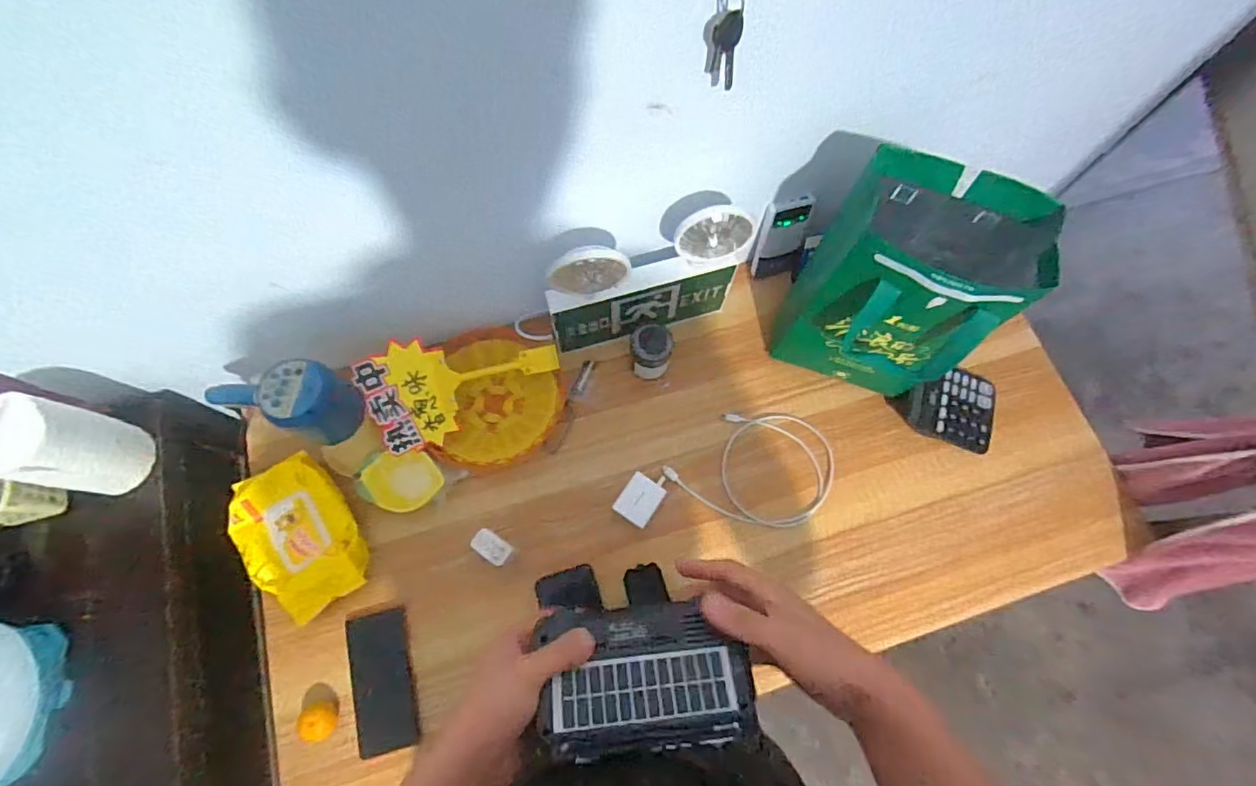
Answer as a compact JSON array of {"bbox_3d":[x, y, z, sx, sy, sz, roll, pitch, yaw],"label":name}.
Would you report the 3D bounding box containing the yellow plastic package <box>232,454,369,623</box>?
[{"bbox_3d":[-0.436,0.192,0.724,0.144,0.056,0.198,-30,75,-10],"label":"yellow plastic package"}]

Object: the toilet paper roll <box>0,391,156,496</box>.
[{"bbox_3d":[-0.647,0.064,0.626,0.084,0.138,0.085,0,72,-1],"label":"toilet paper roll"}]

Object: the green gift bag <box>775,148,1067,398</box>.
[{"bbox_3d":[0.343,-0.130,0.684,0.229,0.270,0.173,32,74,9],"label":"green gift bag"}]

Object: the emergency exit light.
[{"bbox_3d":[0.015,-0.151,0.744,0.251,0.245,0.056,-16,73,-6],"label":"emergency exit light"}]

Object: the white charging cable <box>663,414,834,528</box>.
[{"bbox_3d":[0.192,0.110,0.785,0.203,0.012,0.186,0,72,-1],"label":"white charging cable"}]

